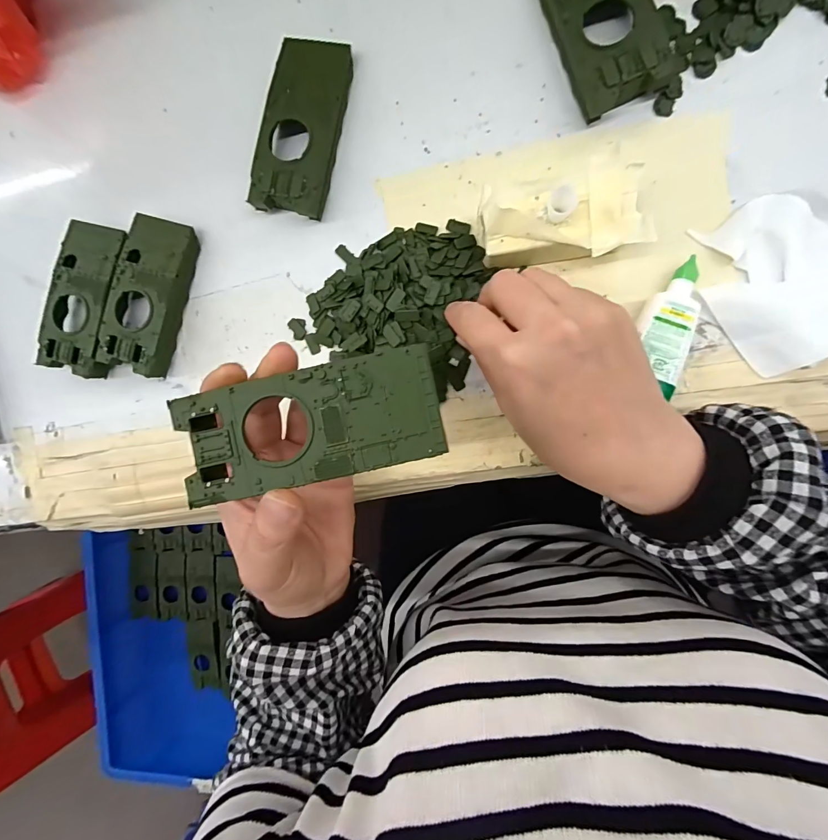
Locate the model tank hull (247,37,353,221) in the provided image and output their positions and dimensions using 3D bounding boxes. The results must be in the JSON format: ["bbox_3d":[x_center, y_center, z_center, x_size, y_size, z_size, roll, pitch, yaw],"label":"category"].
[{"bbox_3d":[-0.071,-0.184,0.255,0.045,0.021,0.104,14,95,8],"label":"model tank hull"}]

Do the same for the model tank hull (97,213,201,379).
[{"bbox_3d":[-0.183,-0.086,0.278,0.046,0.022,0.103,16,95,8],"label":"model tank hull"}]

